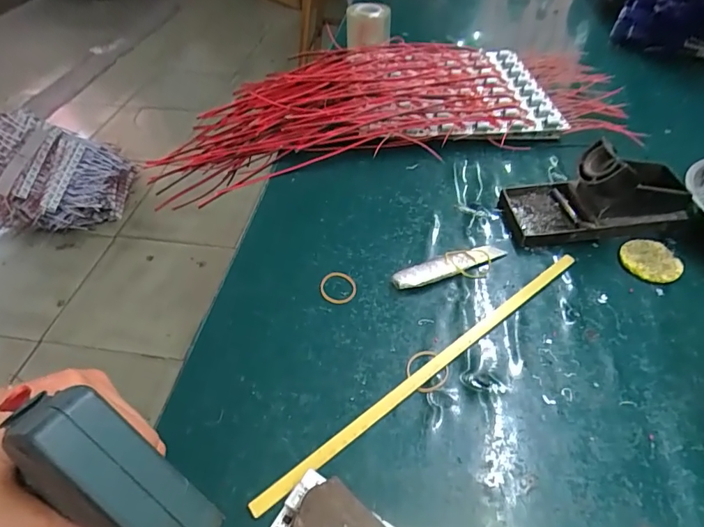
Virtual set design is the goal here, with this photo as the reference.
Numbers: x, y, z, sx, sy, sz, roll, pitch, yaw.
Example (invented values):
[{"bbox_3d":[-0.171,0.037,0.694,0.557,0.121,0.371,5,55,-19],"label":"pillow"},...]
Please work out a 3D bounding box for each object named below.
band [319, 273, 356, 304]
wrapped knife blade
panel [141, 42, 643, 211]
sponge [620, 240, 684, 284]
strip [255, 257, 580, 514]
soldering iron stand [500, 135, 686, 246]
[{"bbox_3d":[-0.011,0.019,0.372,0.030,0.004,0.031,-1,48,1],"label":"band"},{"bbox_3d":[0.084,0.000,0.385,0.104,0.009,0.022,-20,50,-16],"label":"wrapped knife blade"},{"bbox_3d":[0.038,-0.201,0.545,0.553,0.036,0.251,-15,49,-12],"label":"panel"},{"bbox_3d":[0.255,-0.002,0.384,0.048,0.007,0.042,15,50,15],"label":"sponge"},{"bbox_3d":[0.065,0.071,0.322,0.310,0.006,0.008,-31,54,-24],"label":"strip"},{"bbox_3d":[0.218,-0.067,0.401,0.140,0.070,0.068,-4,48,-2],"label":"soldering iron stand"}]

